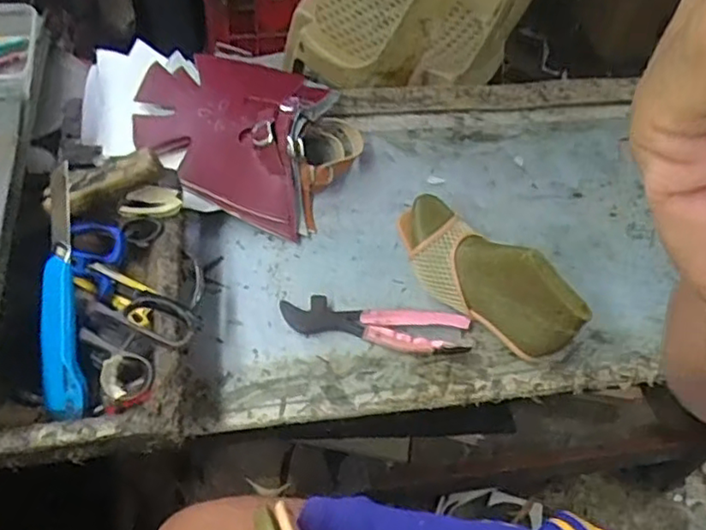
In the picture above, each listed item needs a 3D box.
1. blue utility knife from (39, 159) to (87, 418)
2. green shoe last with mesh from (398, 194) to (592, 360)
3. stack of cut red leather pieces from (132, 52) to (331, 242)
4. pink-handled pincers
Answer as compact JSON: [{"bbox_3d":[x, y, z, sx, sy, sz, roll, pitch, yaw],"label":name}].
[{"bbox_3d":[-0.252,0.023,0.562,0.037,0.016,0.212,-2,84,-8],"label":"blue utility knife"},{"bbox_3d":[0.130,0.013,0.679,0.066,0.110,0.213,-25,57,-24],"label":"green shoe last with mesh"},{"bbox_3d":[-0.153,-0.161,0.806,0.217,0.092,0.225,10,50,2],"label":"stack of cut red leather pieces"},{"bbox_3d":[0.023,0.064,0.686,0.196,0.018,0.053,7,50,-1],"label":"pink-handled pincers"}]

